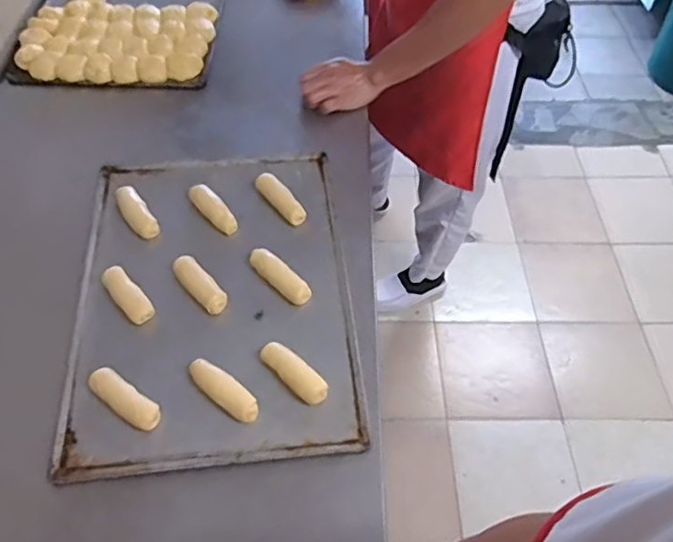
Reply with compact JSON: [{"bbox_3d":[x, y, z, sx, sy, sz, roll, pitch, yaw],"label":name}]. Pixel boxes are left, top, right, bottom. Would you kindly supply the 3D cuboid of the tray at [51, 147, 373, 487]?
[{"bbox_3d":[-0.152,0.017,0.751,0.320,0.035,0.445,-5,52,-5],"label":"tray"}]

